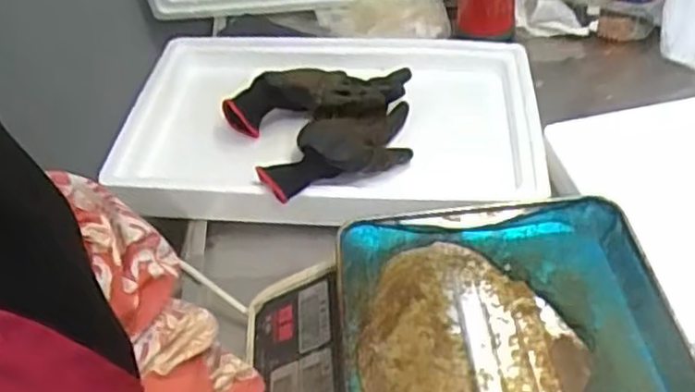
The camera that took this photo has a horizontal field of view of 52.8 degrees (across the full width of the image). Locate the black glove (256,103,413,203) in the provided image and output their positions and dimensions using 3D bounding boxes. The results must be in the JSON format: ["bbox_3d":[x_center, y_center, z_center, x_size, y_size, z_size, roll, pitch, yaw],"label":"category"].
[{"bbox_3d":[-0.003,-0.054,0.739,0.186,0.043,0.095,-20,45,-13],"label":"black glove"}]

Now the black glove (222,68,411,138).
[{"bbox_3d":[-0.033,-0.111,0.805,0.214,0.057,0.076,-9,43,-2],"label":"black glove"}]

